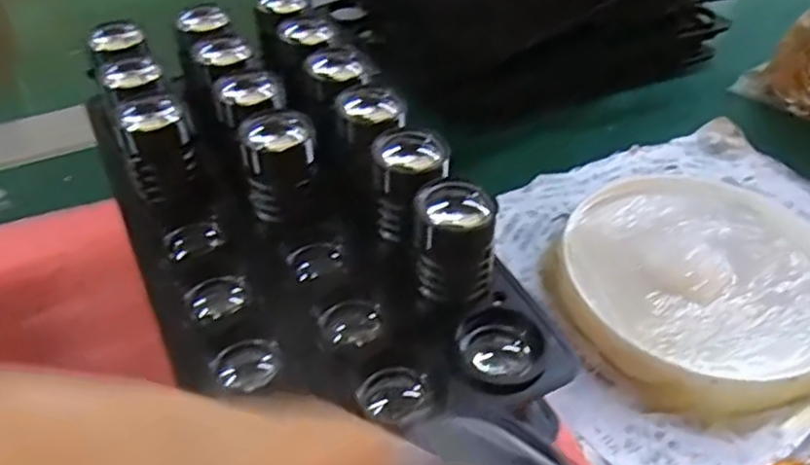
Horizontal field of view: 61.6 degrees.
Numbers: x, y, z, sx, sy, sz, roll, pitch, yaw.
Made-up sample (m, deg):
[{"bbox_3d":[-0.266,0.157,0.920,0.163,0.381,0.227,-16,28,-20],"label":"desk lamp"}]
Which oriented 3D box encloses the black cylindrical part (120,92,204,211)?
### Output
[{"bbox_3d":[-0.078,-0.024,0.220,0.020,0.036,0.016,-19,47,-20],"label":"black cylindrical part"}]

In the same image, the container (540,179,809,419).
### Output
[{"bbox_3d":[0.130,0.022,0.300,0.123,0.017,0.116,1,43,-1],"label":"container"}]

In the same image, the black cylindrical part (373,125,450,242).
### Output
[{"bbox_3d":[0.002,-0.014,0.210,0.018,0.034,0.018,1,44,-1],"label":"black cylindrical part"}]

